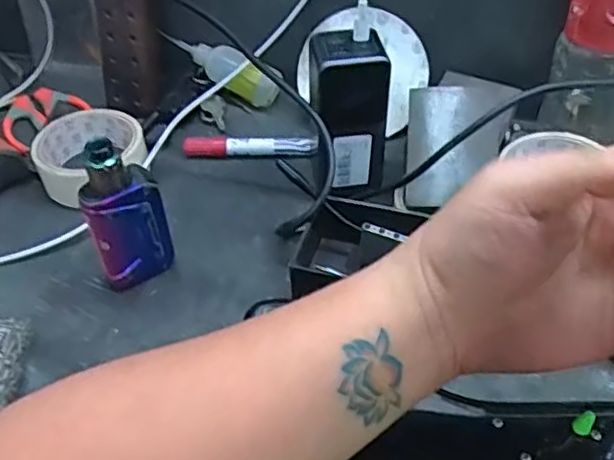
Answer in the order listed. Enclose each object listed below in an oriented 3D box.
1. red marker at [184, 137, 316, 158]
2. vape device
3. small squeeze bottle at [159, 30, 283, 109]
[{"bbox_3d":[-0.051,-0.077,0.590,0.116,0.011,0.017,1,46,4],"label":"red marker"},{"bbox_3d":[-0.128,-0.012,0.457,0.054,0.126,0.026,-24,49,-19],"label":"vape device"},{"bbox_3d":[-0.083,-0.157,0.640,0.114,0.047,0.038,31,55,10],"label":"small squeeze bottle"}]

